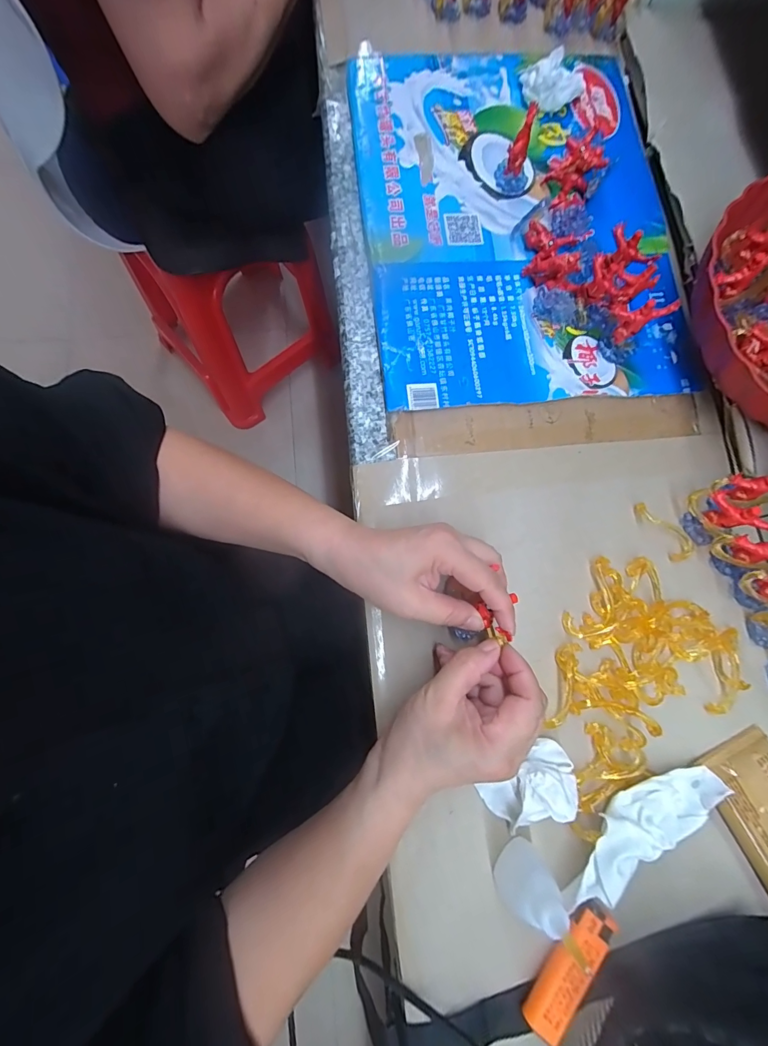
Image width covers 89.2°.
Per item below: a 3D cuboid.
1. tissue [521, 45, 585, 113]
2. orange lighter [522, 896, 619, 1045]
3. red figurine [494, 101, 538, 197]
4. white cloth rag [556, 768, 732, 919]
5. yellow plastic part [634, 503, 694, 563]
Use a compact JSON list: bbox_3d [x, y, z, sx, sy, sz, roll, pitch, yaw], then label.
[{"bbox_3d":[0.177,-0.451,0.396,0.067,0.030,0.040,-14,80,-7],"label":"tissue"},{"bbox_3d":[0.122,0.289,0.253,0.025,0.007,0.082,33,79,25],"label":"orange lighter"},{"bbox_3d":[0.126,-0.345,0.362,0.030,0.052,0.035,15,78,-1],"label":"red figurine"},{"bbox_3d":[0.180,0.211,0.268,0.140,0.022,0.040,-19,80,-19],"label":"white cloth rag"},{"bbox_3d":[0.236,0.005,0.325,0.024,0.004,0.057,-30,82,-10],"label":"yellow plastic part"}]

